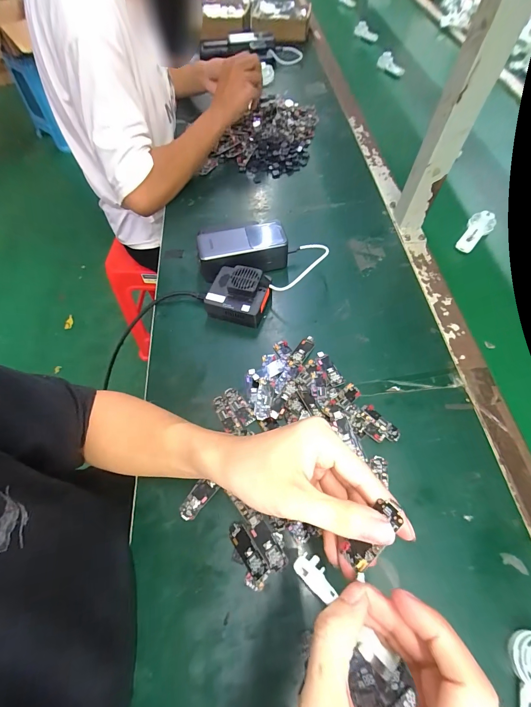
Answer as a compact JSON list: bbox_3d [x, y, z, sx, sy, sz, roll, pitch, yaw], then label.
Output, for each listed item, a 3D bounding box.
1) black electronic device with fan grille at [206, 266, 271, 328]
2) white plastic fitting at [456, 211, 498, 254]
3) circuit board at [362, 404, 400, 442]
[{"bbox_3d":[-0.037,-0.082,0.437,0.082,0.048,0.068,18,63,12],"label":"black electronic device with fan grille"},{"bbox_3d":[0.344,-0.200,0.510,0.039,0.017,0.077,39,88,21],"label":"white plastic fitting"},{"bbox_3d":[0.134,0.080,0.359,0.017,0.007,0.050,-36,65,-16],"label":"circuit board"}]

